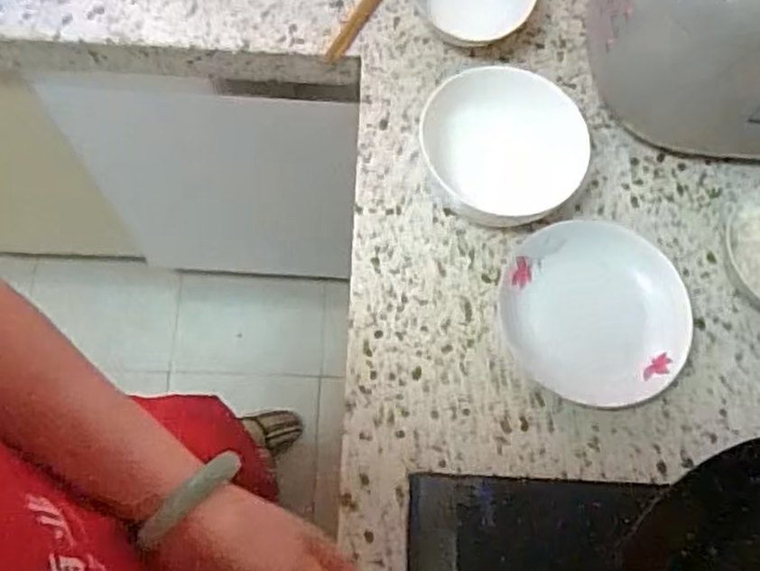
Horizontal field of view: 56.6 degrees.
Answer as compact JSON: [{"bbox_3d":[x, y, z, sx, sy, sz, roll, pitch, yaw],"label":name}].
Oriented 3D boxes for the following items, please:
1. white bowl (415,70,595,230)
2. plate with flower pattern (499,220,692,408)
[{"bbox_3d":[0.118,-0.135,0.667,0.130,0.069,0.133,1,71,-2],"label":"white bowl"},{"bbox_3d":[0.193,0.024,0.637,0.156,0.031,0.161,-1,71,-2],"label":"plate with flower pattern"}]

